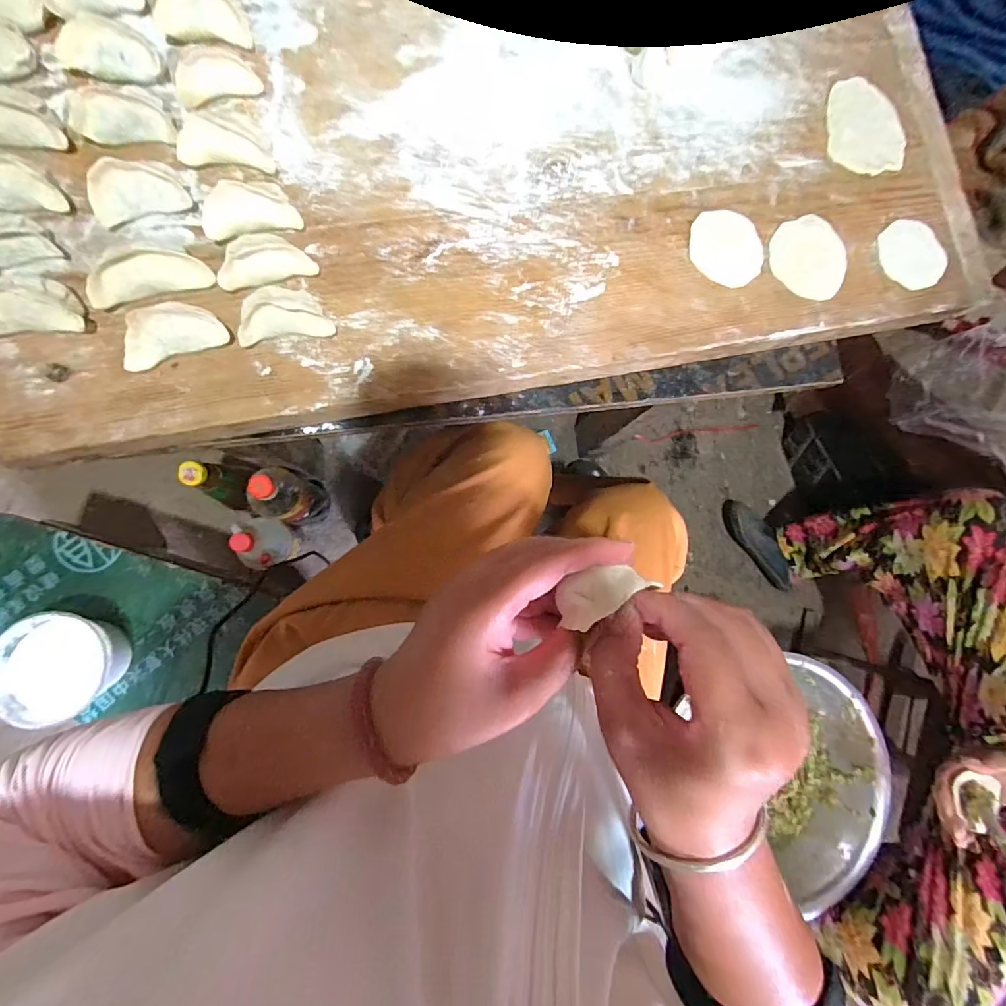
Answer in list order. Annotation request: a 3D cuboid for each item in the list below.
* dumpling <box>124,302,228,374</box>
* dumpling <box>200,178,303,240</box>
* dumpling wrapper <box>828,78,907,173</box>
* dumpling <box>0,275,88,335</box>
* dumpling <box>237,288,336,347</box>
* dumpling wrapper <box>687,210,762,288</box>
[{"bbox_3d":[-0.236,-0.120,0.337,0.068,0.023,0.029,-24,87,-9],"label":"dumpling"},{"bbox_3d":[-0.186,-0.215,0.349,0.065,0.035,0.023,-19,87,-9],"label":"dumpling"},{"bbox_3d":[0.350,-0.362,0.458,0.082,0.006,0.095,6,83,-7],"label":"dumpling wrapper"},{"bbox_3d":[-0.328,-0.132,0.325,0.069,0.028,0.032,-6,85,-8],"label":"dumpling"},{"bbox_3d":[-0.161,-0.138,0.349,0.064,0.022,0.032,-15,86,-9],"label":"dumpling"},{"bbox_3d":[0.198,-0.225,0.424,0.069,0.006,0.061,29,81,-3],"label":"dumpling wrapper"}]

